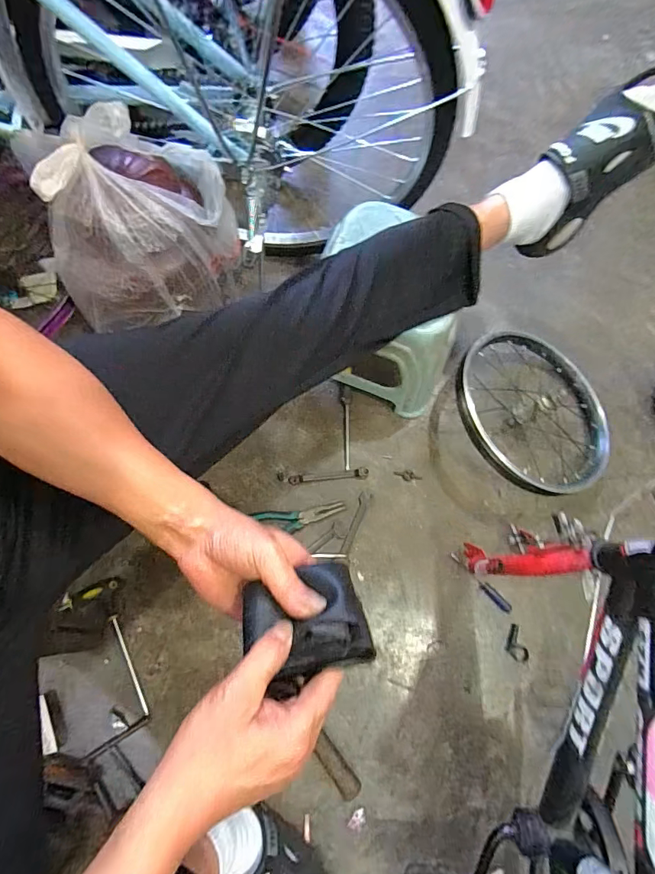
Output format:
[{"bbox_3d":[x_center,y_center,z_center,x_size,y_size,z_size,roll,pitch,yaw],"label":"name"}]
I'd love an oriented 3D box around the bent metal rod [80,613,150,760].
[{"bbox_3d":[-0.342,0.377,0.673,0.097,0.015,0.171,-24,77,-10],"label":"bent metal rod"}]

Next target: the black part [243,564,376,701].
[{"bbox_3d":[-0.015,0.150,0.339,0.092,0.038,0.086,-18,73,-7],"label":"black part"}]

